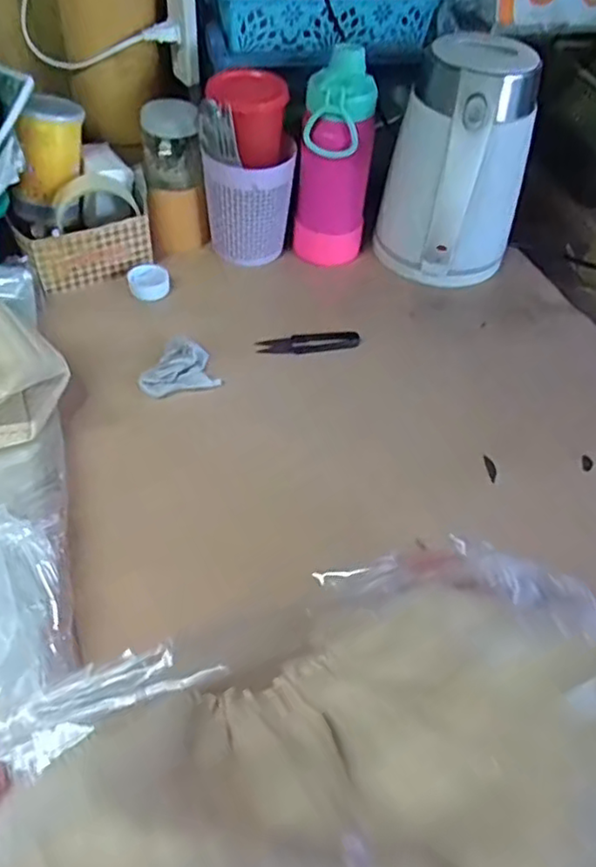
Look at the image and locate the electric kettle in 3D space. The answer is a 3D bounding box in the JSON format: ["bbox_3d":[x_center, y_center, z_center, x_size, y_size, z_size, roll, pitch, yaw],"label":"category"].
[{"bbox_3d":[0.170,-0.271,0.673,0.123,0.208,0.150,-16,53,-19],"label":"electric kettle"}]

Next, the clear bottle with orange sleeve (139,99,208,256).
[{"bbox_3d":[-0.133,-0.273,0.693,0.059,0.138,0.061,-15,52,-19],"label":"clear bottle with orange sleeve"}]

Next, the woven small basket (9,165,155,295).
[{"bbox_3d":[-0.220,-0.211,0.673,0.137,0.073,0.084,-17,53,-20],"label":"woven small basket"}]

